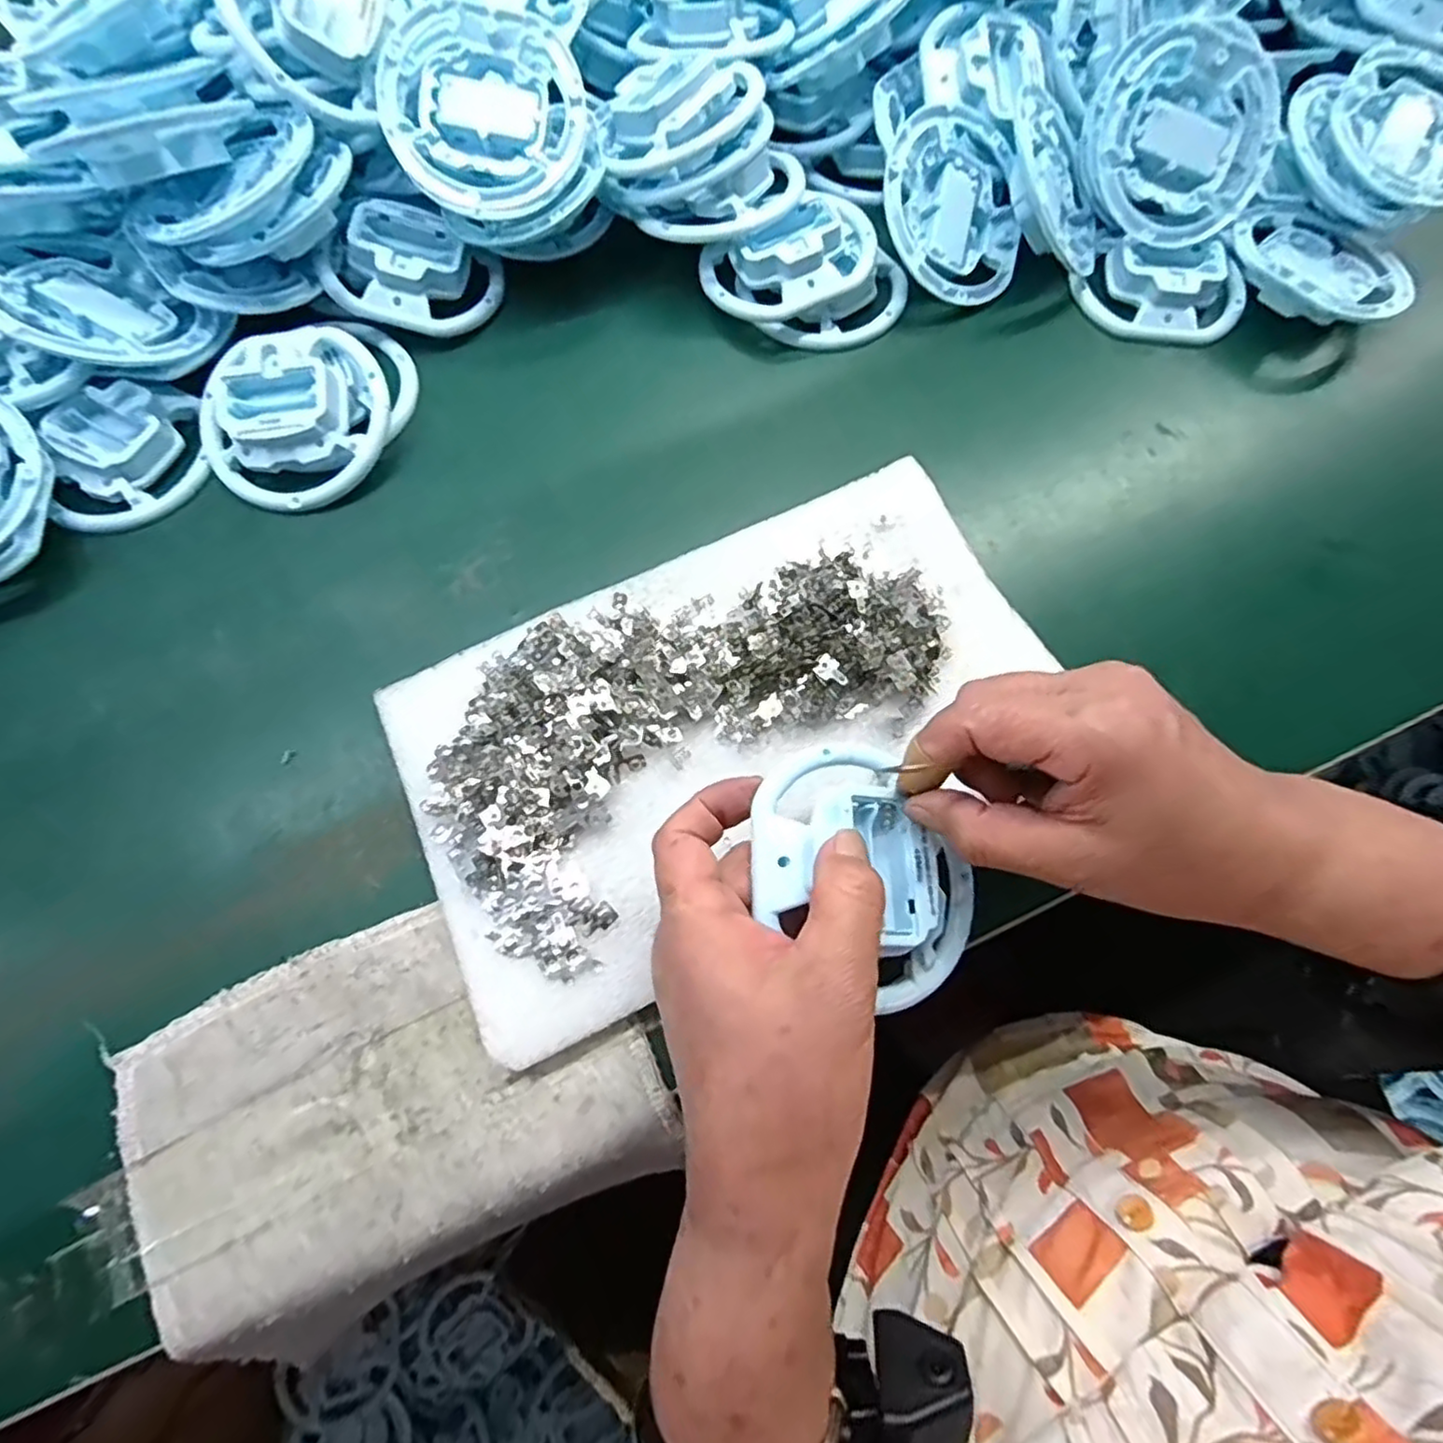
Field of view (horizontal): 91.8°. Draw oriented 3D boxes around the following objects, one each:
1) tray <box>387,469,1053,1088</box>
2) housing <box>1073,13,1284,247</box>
[{"bbox_3d":[0.007,-0.005,0.329,0.302,0.030,0.180,-26,73,-8],"label":"tray"},{"bbox_3d":[0.263,-0.339,0.411,0.098,0.034,0.107,-1,109,-3],"label":"housing"}]

